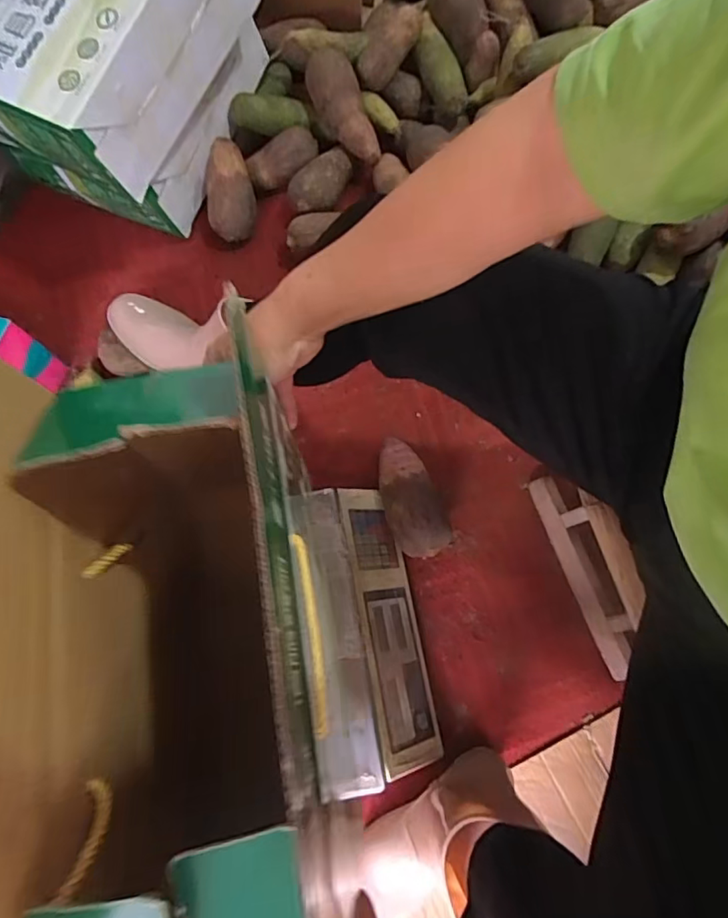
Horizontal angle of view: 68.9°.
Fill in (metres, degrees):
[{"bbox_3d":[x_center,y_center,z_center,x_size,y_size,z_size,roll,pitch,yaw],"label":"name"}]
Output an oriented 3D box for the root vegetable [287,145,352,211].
[{"bbox_3d":[-0.062,-0.444,0.844,0.075,0.061,0.131,36,78,11],"label":"root vegetable"}]

